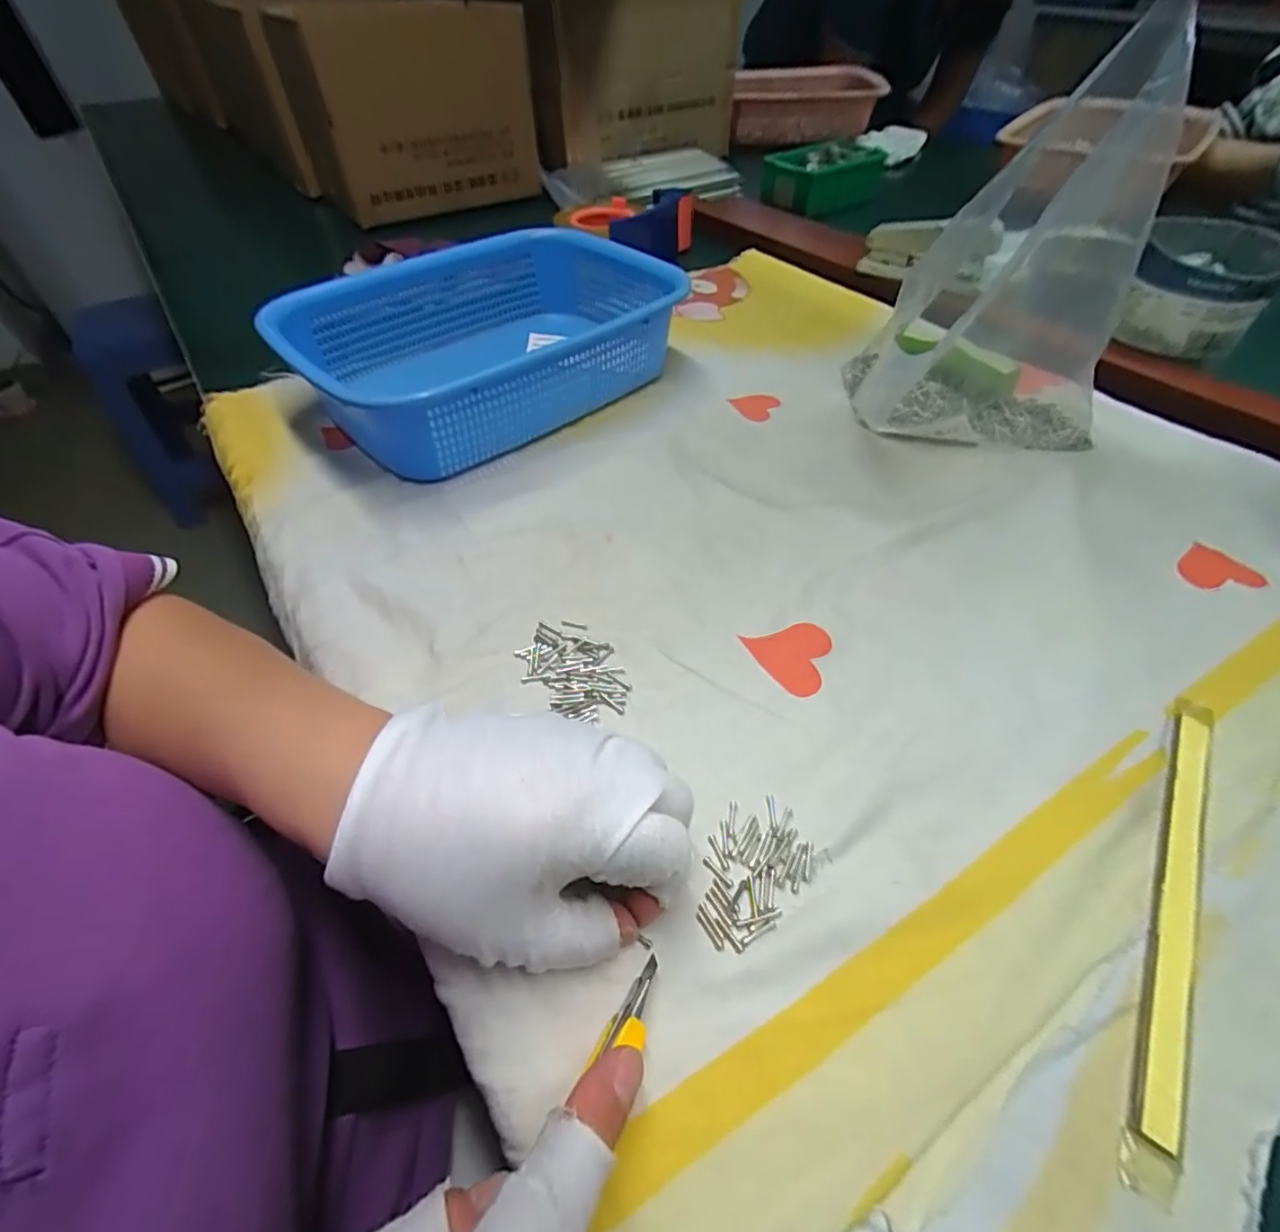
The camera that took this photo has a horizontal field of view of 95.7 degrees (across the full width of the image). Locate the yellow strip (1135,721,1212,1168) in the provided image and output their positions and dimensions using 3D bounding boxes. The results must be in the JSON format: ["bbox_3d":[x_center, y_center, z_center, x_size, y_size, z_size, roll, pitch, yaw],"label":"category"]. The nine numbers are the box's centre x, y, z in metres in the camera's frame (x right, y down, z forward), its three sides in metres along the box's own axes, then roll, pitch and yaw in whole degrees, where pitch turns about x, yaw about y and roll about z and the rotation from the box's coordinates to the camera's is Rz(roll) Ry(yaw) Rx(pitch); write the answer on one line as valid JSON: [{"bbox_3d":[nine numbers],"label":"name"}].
[{"bbox_3d":[0.212,0.104,0.228,0.013,0.005,0.186,27,54,23],"label":"yellow strip"}]

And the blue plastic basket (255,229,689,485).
[{"bbox_3d":[-0.113,-0.217,0.458,0.294,0.073,0.209,-36,57,-27],"label":"blue plastic basket"}]

